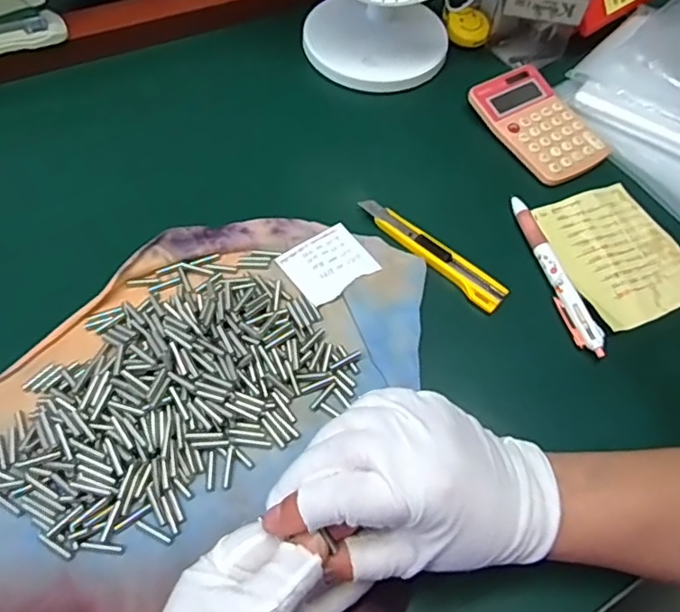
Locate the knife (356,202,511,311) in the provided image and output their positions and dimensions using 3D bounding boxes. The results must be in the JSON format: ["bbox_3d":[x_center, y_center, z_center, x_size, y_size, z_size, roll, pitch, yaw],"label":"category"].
[{"bbox_3d":[0.068,-0.041,0.438,0.128,0.006,0.021,39,63,18],"label":"knife"}]

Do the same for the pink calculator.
[{"bbox_3d":[0.173,-0.160,0.508,0.074,0.018,0.116,-28,67,-17],"label":"pink calculator"}]

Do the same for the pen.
[{"bbox_3d":[0.159,-0.026,0.434,0.016,0.017,0.140,-11,60,-11],"label":"pen"}]

